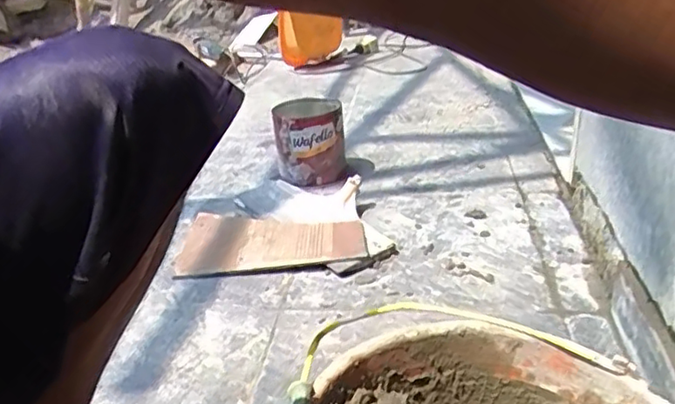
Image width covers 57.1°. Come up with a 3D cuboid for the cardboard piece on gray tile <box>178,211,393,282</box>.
[{"bbox_3d":[-0.092,0.071,1.084,0.363,0.030,0.184,-2,25,6],"label":"cardboard piece on gray tile"}]

